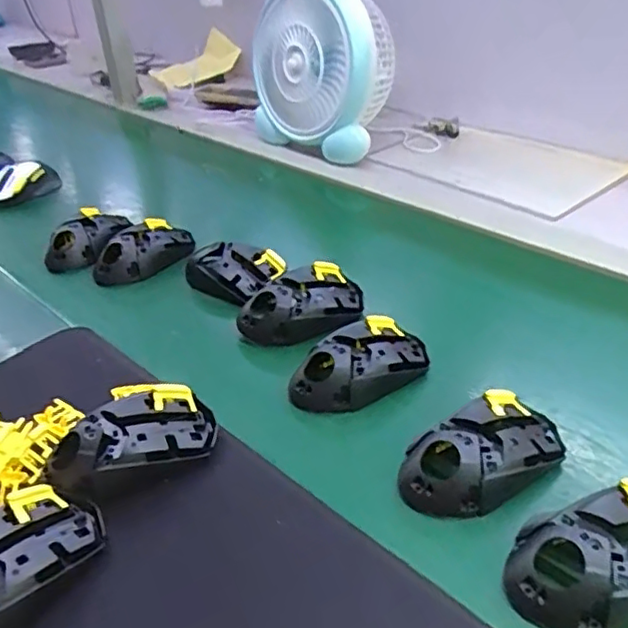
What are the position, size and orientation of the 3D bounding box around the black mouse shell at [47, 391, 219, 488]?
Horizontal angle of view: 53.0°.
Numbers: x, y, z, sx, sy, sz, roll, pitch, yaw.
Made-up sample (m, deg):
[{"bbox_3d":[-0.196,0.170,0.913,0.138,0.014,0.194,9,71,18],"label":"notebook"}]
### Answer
[{"bbox_3d":[-0.123,0.081,0.431,0.108,0.027,0.056,-14,36,-14],"label":"black mouse shell"}]

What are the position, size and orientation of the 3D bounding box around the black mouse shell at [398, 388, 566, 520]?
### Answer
[{"bbox_3d":[0.112,0.091,0.418,0.116,0.039,0.068,-23,39,-26],"label":"black mouse shell"}]

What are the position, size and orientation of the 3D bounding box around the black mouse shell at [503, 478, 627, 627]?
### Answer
[{"bbox_3d":[0.166,0.133,0.350,0.118,0.036,0.069,-11,35,-11],"label":"black mouse shell"}]

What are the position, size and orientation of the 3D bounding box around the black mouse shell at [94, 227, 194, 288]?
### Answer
[{"bbox_3d":[-0.181,-0.064,0.681,0.113,0.039,0.066,-23,39,-26],"label":"black mouse shell"}]

